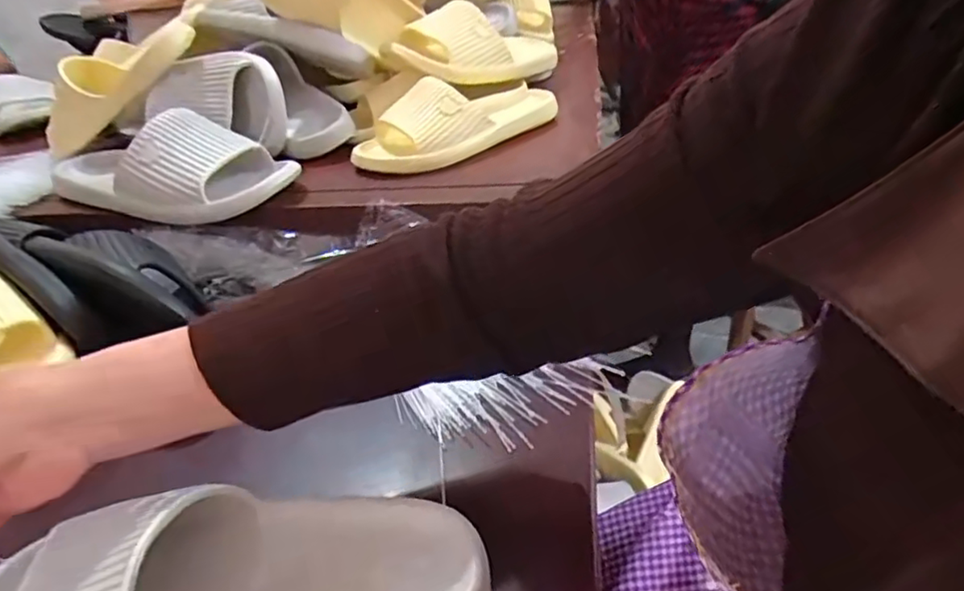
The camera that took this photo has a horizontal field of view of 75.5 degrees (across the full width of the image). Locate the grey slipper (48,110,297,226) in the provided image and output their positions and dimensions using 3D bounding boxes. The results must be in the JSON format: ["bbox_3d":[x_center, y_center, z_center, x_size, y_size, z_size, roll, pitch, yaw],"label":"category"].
[{"bbox_3d":[-0.325,-0.144,0.629,0.271,0.071,0.126,15,39,30],"label":"grey slipper"}]

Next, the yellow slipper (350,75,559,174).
[{"bbox_3d":[-0.024,-0.199,0.679,0.254,0.069,0.096,-30,40,-32],"label":"yellow slipper"}]

